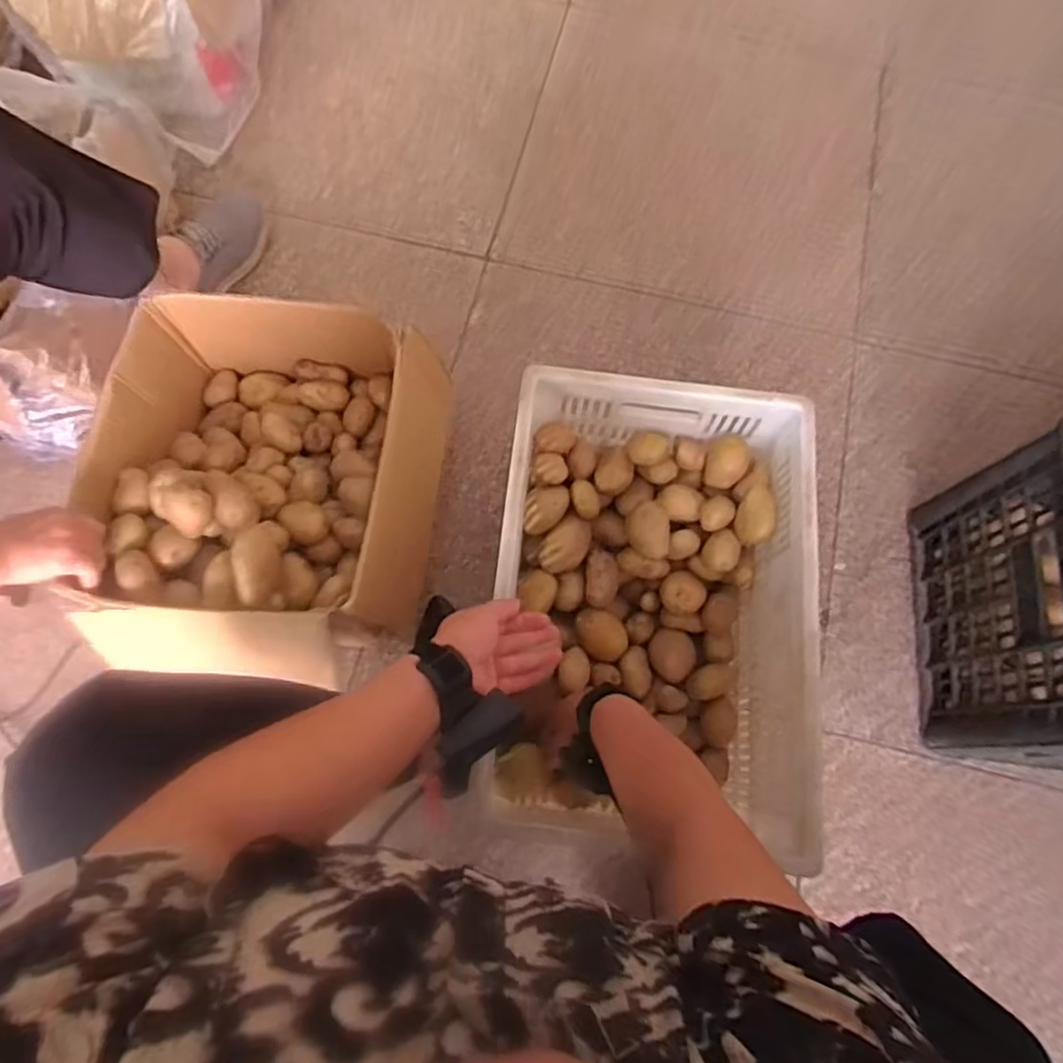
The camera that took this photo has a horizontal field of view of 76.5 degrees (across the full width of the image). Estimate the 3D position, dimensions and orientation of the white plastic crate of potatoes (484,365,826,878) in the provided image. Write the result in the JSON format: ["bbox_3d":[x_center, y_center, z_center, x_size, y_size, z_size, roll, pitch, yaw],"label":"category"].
[{"bbox_3d":[0.128,0.092,0.783,0.306,0.233,0.464,7,72,1],"label":"white plastic crate of potatoes"}]

